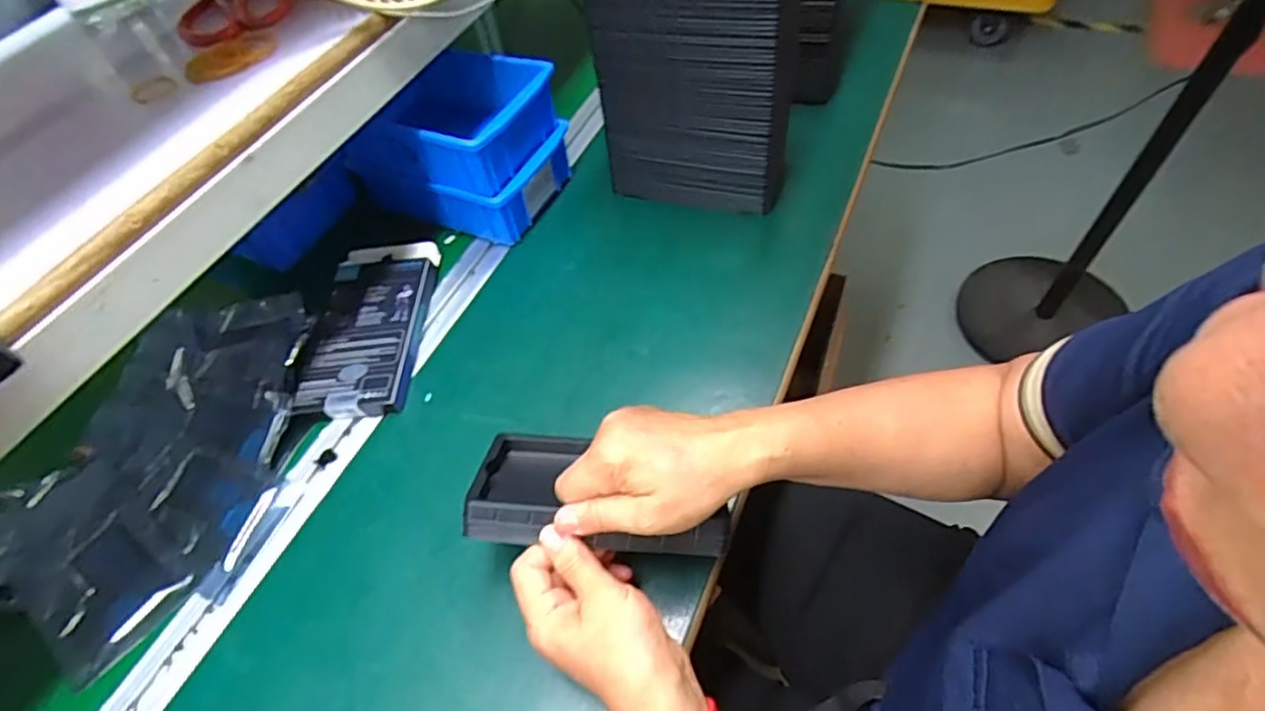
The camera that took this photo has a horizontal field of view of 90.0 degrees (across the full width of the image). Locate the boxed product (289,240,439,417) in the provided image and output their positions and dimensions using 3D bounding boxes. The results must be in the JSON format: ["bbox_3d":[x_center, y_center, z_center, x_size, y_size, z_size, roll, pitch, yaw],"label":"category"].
[{"bbox_3d":[-0.237,-0.033,0.573,0.096,0.016,0.186,-4,54,5],"label":"boxed product"}]

